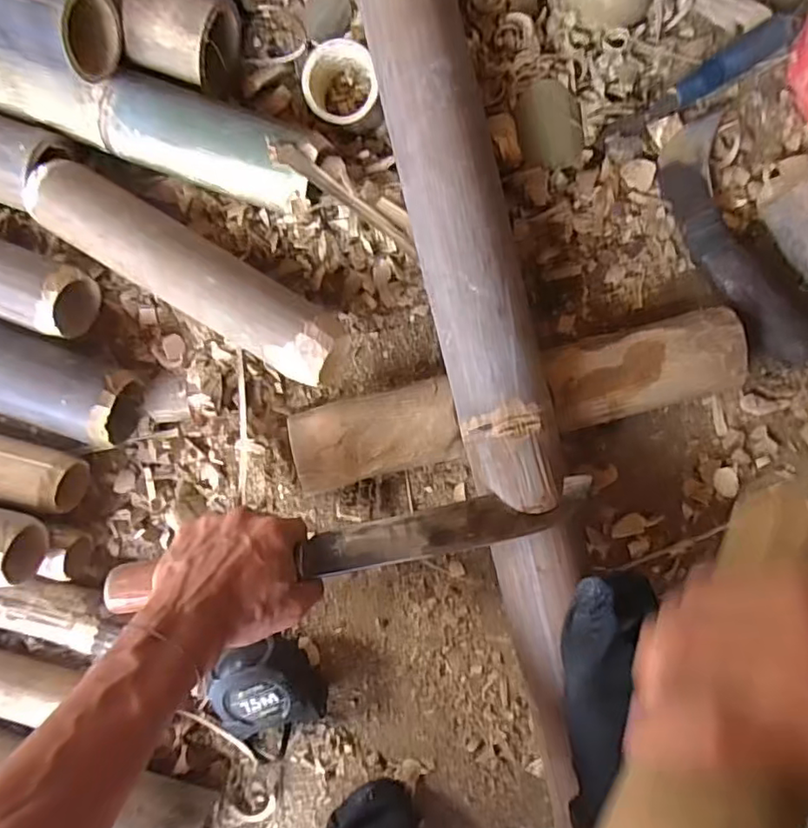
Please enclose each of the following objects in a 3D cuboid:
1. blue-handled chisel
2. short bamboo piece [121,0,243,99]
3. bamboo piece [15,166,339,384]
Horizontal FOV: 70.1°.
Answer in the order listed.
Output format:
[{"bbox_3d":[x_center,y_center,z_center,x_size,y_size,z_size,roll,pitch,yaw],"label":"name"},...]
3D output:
[{"bbox_3d":[0.249,-0.278,0.482,0.191,0.025,0.023,-32,89,4],"label":"blue-handled chisel"},{"bbox_3d":[-0.185,-0.316,0.479,0.077,0.069,0.078,21,92,3],"label":"short bamboo piece"},{"bbox_3d":[-0.176,-0.118,0.475,0.282,0.066,0.064,31,91,2],"label":"bamboo piece"}]

